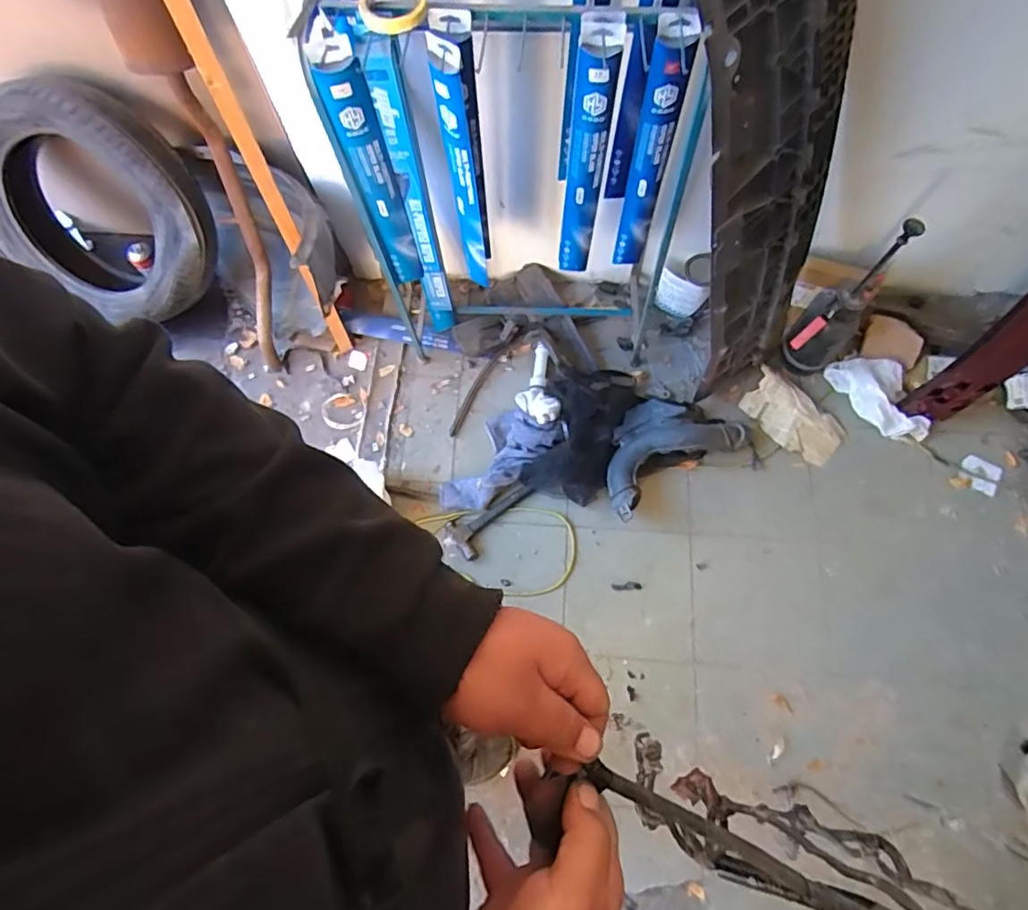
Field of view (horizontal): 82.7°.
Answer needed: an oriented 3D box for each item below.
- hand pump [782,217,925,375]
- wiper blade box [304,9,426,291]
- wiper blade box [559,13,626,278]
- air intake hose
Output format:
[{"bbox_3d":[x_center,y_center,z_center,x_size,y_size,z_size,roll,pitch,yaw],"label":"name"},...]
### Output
[{"bbox_3d":[0.754,-0.333,1.346,0.131,0.459,0.189,41,77,14],"label":"hand pump"},{"bbox_3d":[-0.256,-0.504,1.079,0.077,0.524,0.048,-15,72,-3],"label":"wiper blade box"},{"bbox_3d":[0.131,-0.526,1.076,0.072,0.523,0.040,4,72,3],"label":"wiper blade box"},{"bbox_3d":[0.367,-0.037,1.431,0.395,0.096,0.218,-32,73,-8],"label":"air intake hose"}]

